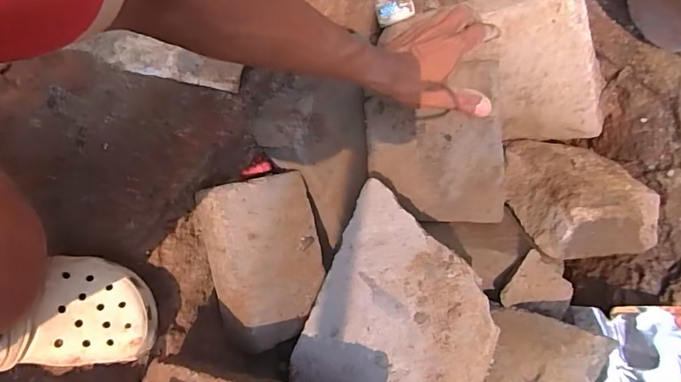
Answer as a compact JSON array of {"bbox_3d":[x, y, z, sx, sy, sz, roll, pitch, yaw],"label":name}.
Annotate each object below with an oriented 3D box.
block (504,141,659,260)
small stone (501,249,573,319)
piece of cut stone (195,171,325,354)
[{"bbox_3d":[0.302,0.000,0.549,0.143,0.101,0.155,-6,76,-1],"label":"block"},{"bbox_3d":[0.233,0.118,0.521,0.069,0.015,0.068,35,79,9],"label":"small stone"},{"bbox_3d":[-0.096,0.088,0.570,0.140,0.080,0.204,-16,93,-36],"label":"piece of cut stone"}]

